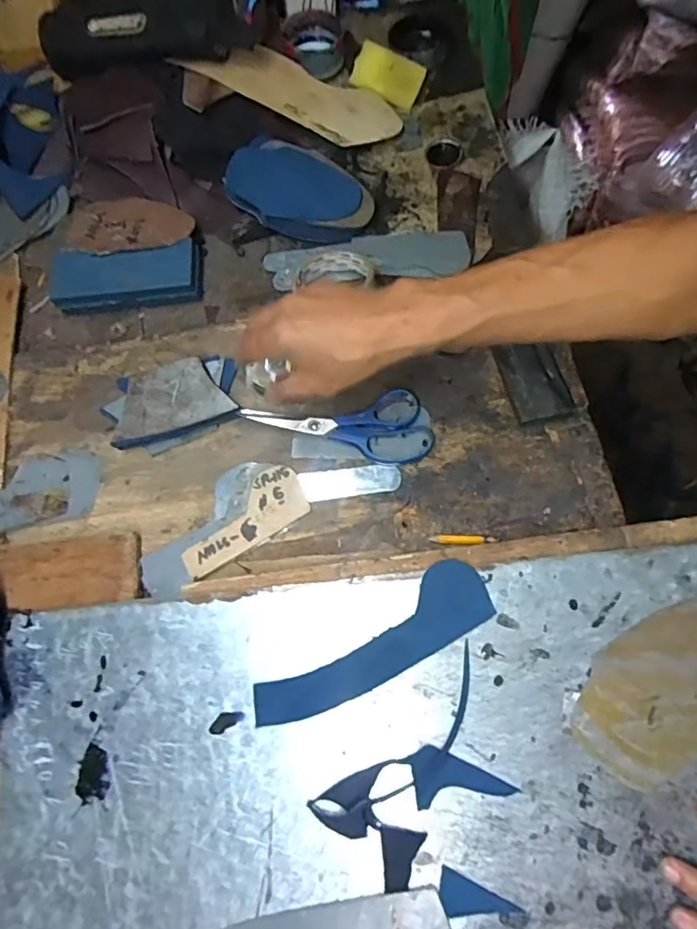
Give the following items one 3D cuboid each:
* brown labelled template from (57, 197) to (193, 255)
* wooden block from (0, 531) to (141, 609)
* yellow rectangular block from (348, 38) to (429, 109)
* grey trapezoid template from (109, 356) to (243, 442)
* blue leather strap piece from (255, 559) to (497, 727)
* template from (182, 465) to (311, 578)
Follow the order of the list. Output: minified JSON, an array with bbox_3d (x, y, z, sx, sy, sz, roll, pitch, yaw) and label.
[{"bbox_3d":[-0.244,-0.265,0.582,0.145,0.006,0.084,6,65,10],"label":"brown labelled template"},{"bbox_3d":[-0.257,0.093,0.472,0.142,0.029,0.068,-3,72,-1],"label":"wooden block"},{"bbox_3d":[0.049,-0.478,0.643,0.084,0.009,0.049,18,104,-10],"label":"yellow rectangular block"},{"bbox_3d":[-0.169,-0.065,0.498,0.110,0.011,0.069,-14,73,-5],"label":"grey trapezoid template"},{"bbox_3d":[0.019,0.146,0.418,0.202,0.004,0.052,-31,71,-4],"label":"blue leather strap piece"},{"bbox_3d":[-0.097,0.050,0.480,0.121,0.004,0.054,-32,77,-8],"label":"template"}]

